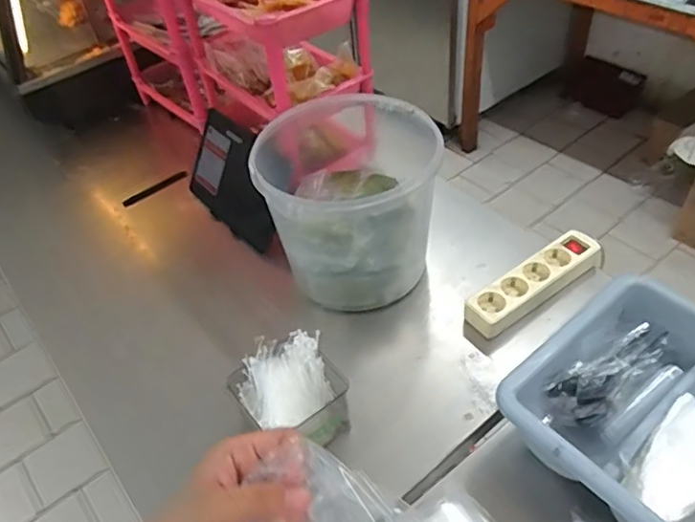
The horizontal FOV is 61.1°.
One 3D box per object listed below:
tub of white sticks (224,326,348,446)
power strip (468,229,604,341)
[{"bbox_3d":[-0.069,0.166,0.712,0.120,0.090,0.124,-24,47,-16],"label":"tub of white sticks"},{"bbox_3d":[0.269,0.030,0.842,0.231,0.038,0.059,-30,49,-21],"label":"power strip"}]

